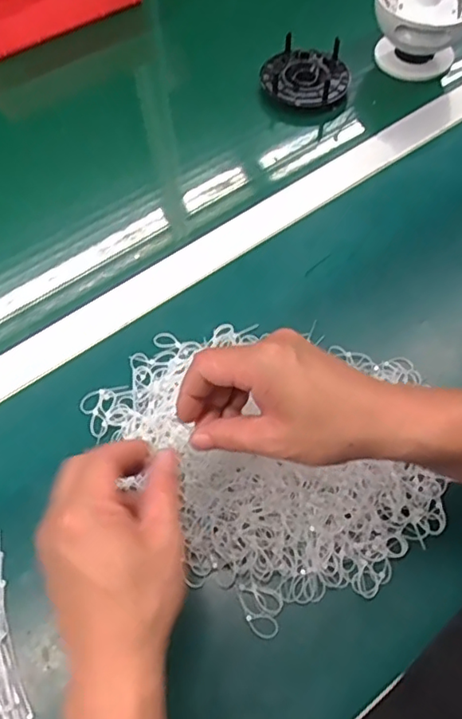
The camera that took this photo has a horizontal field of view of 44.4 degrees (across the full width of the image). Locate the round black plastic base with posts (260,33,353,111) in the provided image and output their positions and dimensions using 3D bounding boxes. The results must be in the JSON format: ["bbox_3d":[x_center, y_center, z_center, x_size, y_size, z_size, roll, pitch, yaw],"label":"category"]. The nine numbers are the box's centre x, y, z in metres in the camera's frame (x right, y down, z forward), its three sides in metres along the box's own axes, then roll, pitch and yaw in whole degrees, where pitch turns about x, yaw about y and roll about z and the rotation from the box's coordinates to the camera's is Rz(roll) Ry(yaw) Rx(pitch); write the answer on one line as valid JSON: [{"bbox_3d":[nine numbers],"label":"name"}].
[{"bbox_3d":[0.084,-0.325,0.639,0.095,0.025,0.088,0,63,1],"label":"round black plastic base with posts"}]

